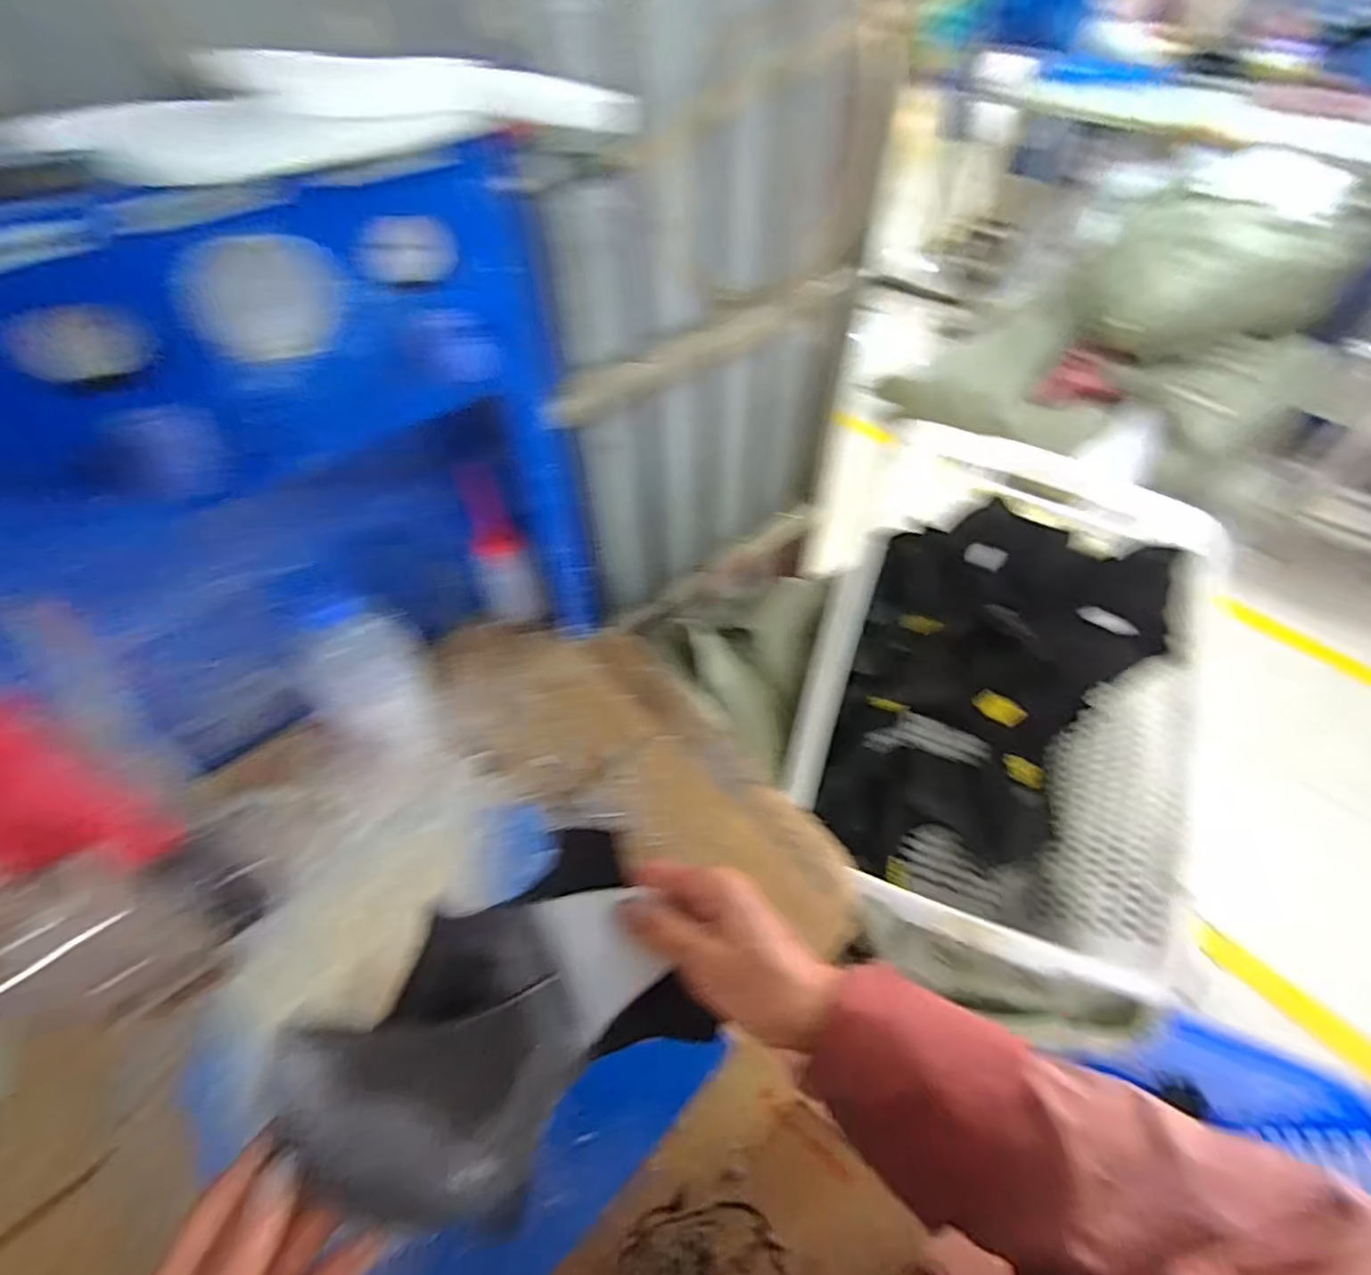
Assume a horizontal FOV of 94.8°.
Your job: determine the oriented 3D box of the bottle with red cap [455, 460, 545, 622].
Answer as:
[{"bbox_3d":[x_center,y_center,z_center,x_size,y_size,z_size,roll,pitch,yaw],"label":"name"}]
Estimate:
[{"bbox_3d":[-0.186,-0.084,0.634,0.052,0.174,0.057,-20,56,-16],"label":"bottle with red cap"}]

